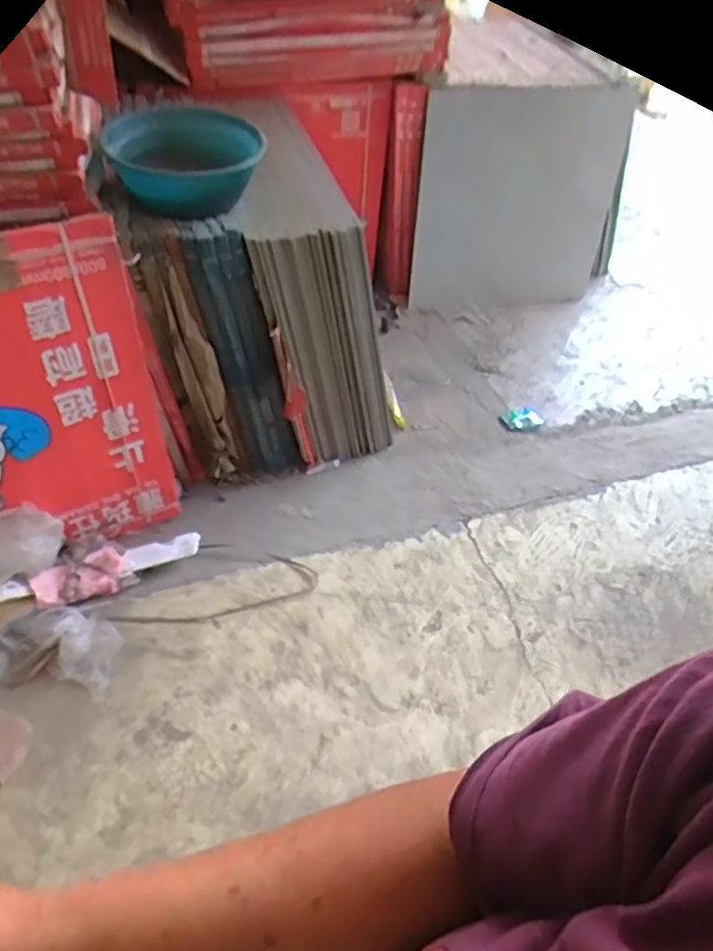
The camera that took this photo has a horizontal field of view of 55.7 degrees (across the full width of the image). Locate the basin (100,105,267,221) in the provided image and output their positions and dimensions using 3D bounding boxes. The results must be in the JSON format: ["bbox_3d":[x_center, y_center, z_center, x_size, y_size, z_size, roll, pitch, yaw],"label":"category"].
[{"bbox_3d":[-0.407,-0.762,1.602,0.368,0.113,0.319,-3,48,-7],"label":"basin"}]

